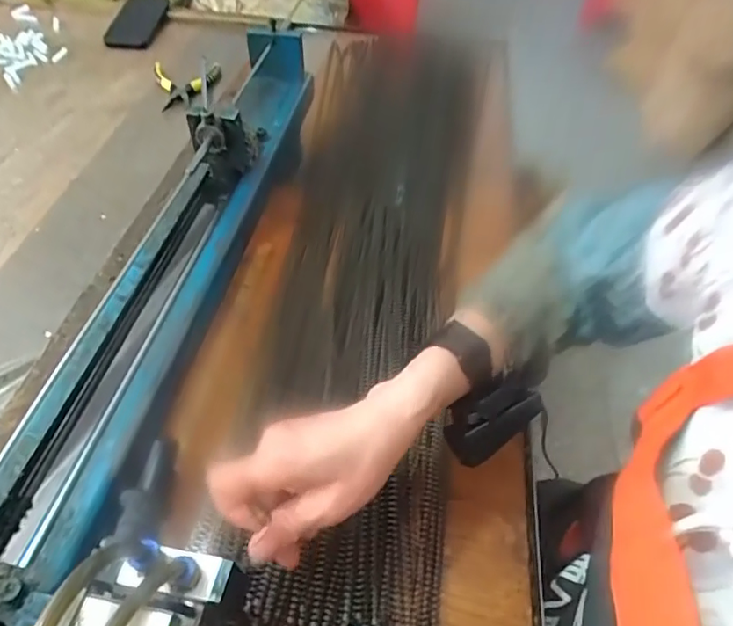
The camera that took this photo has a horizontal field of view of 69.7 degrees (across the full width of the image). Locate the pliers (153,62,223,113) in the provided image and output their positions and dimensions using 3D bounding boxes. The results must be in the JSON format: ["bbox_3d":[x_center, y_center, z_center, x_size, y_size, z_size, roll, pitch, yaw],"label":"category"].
[{"bbox_3d":[-0.287,-0.381,0.854,0.103,0.018,0.134,-14,52,-14],"label":"pliers"}]

